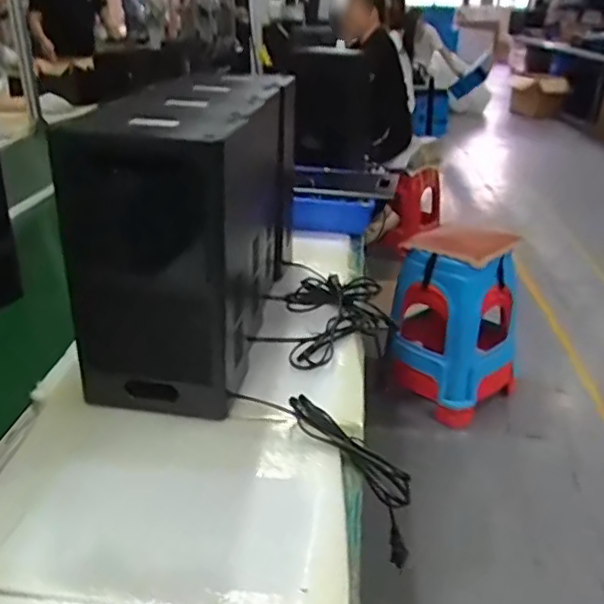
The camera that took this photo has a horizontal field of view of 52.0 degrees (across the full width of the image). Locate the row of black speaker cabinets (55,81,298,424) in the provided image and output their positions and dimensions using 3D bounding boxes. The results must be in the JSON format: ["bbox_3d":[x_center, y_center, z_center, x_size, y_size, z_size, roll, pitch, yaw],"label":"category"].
[{"bbox_3d":[-0.154,-0.118,0.906,0.187,0.340,0.471,4,27,6],"label":"row of black speaker cabinets"}]

